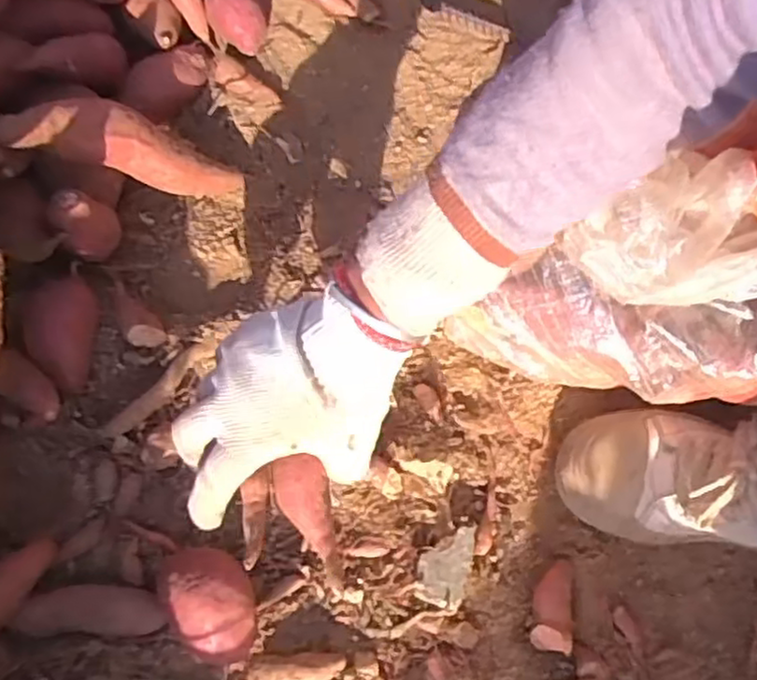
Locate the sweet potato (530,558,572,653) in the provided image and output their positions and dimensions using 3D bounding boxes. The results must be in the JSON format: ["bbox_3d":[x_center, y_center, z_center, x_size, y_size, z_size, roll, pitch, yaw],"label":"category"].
[{"bbox_3d":[0.123,0.185,0.498,0.030,0.017,0.060,8,72,1],"label":"sweet potato"}]

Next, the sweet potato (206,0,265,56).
[{"bbox_3d":[-0.129,-0.298,0.627,0.048,0.043,0.093,-14,71,-10],"label":"sweet potato"}]

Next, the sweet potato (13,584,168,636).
[{"bbox_3d":[-0.185,0.174,0.460,0.089,0.023,0.030,2,69,-4],"label":"sweet potato"}]

